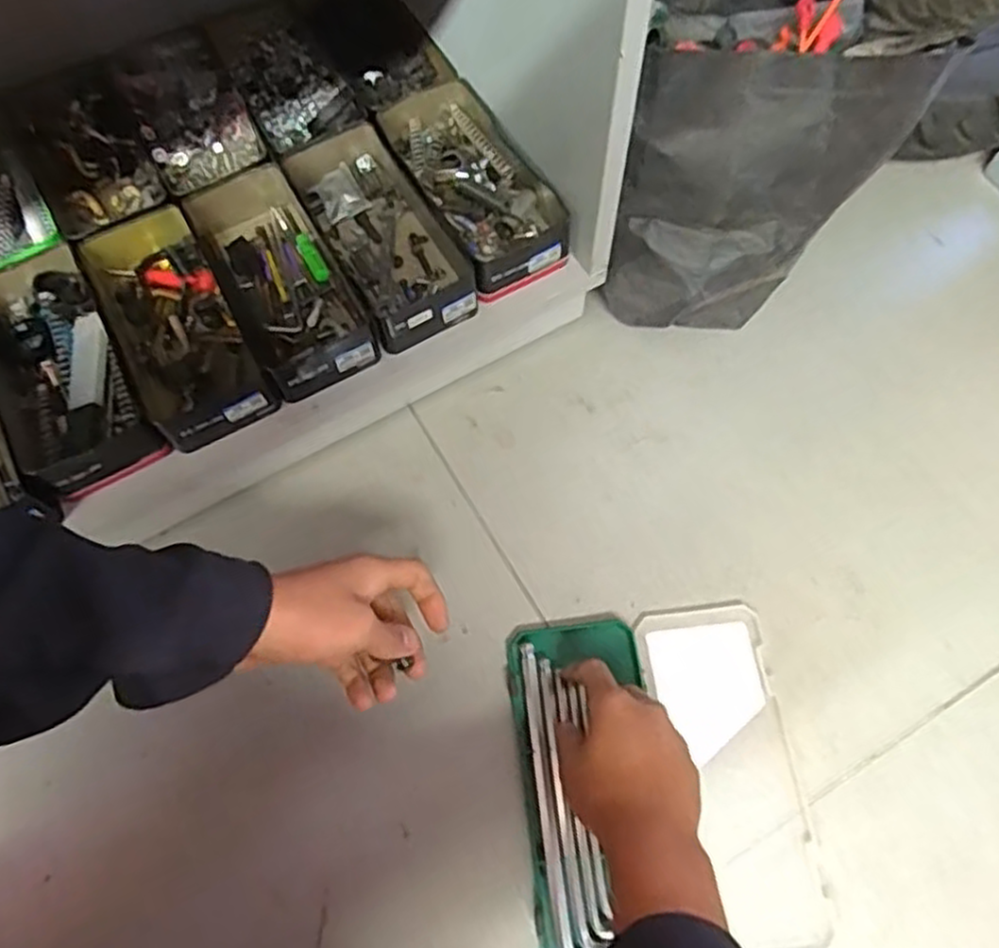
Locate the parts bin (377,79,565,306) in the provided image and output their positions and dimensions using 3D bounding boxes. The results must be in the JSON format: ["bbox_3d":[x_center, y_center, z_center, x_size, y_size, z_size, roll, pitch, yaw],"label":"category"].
[{"bbox_3d":[-0.019,-0.247,0.629,0.103,0.043,0.205,-26,68,-9],"label":"parts bin"}]

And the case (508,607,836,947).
[{"bbox_3d":[0.114,0.216,0.534,0.192,0.022,0.229,-6,68,-3],"label":"case"}]

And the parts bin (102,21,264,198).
[{"bbox_3d":[-0.269,-0.305,0.650,0.105,0.046,0.191,-24,70,-10],"label":"parts bin"}]

